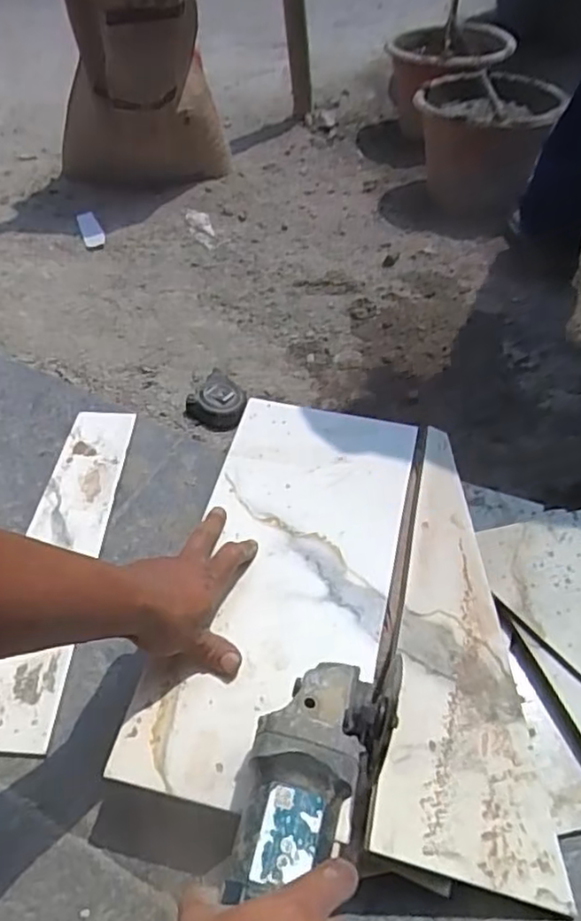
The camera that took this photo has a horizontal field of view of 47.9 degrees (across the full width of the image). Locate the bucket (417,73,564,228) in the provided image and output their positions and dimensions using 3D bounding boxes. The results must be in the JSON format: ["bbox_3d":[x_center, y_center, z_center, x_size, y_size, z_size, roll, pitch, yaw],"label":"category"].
[{"bbox_3d":[0.356,-0.580,1.219,0.239,0.199,0.262,18,54,17],"label":"bucket"}]

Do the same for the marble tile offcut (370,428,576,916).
[{"bbox_3d":[0.170,0.160,0.581,0.158,0.005,0.367,23,55,-11],"label":"marble tile offcut"}]

